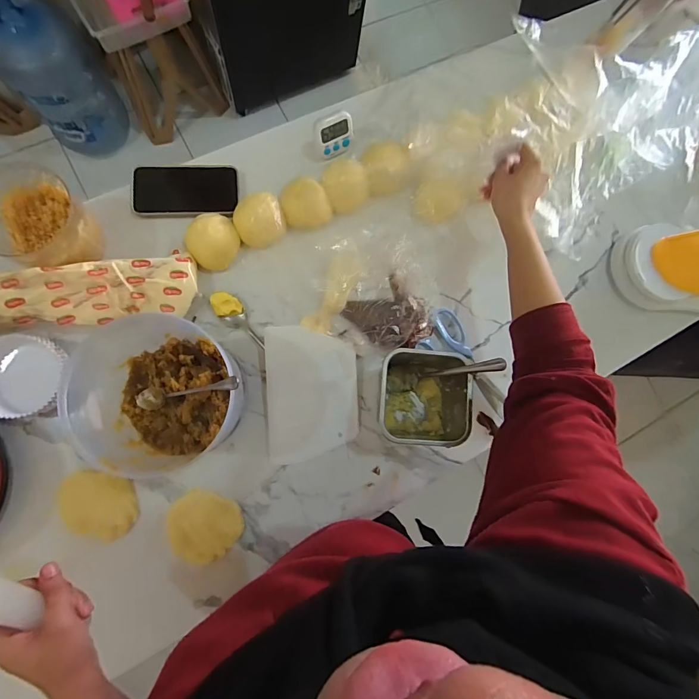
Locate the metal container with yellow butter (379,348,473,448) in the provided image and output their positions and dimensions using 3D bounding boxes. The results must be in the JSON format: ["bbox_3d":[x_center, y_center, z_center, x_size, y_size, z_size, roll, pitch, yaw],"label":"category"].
[{"bbox_3d":[0.095,0.065,0.515,0.115,0.100,0.113,6,81,-6],"label":"metal container with yellow butter"}]

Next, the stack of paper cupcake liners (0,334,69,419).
[{"bbox_3d":[-0.418,0.031,0.473,0.094,0.033,0.100,24,80,-3],"label":"stack of paper cupcake liners"}]

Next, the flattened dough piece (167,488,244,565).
[{"bbox_3d":[-0.192,0.232,0.493,0.091,0.011,0.082,26,80,-3],"label":"flattened dough piece"}]

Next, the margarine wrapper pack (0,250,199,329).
[{"bbox_3d":[-0.356,-0.066,0.482,0.300,0.050,0.079,-11,83,-8],"label":"margarine wrapper pack"}]

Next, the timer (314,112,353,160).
[{"bbox_3d":[-0.021,-0.324,0.570,0.060,0.057,0.012,-25,54,-11],"label":"timer"}]

